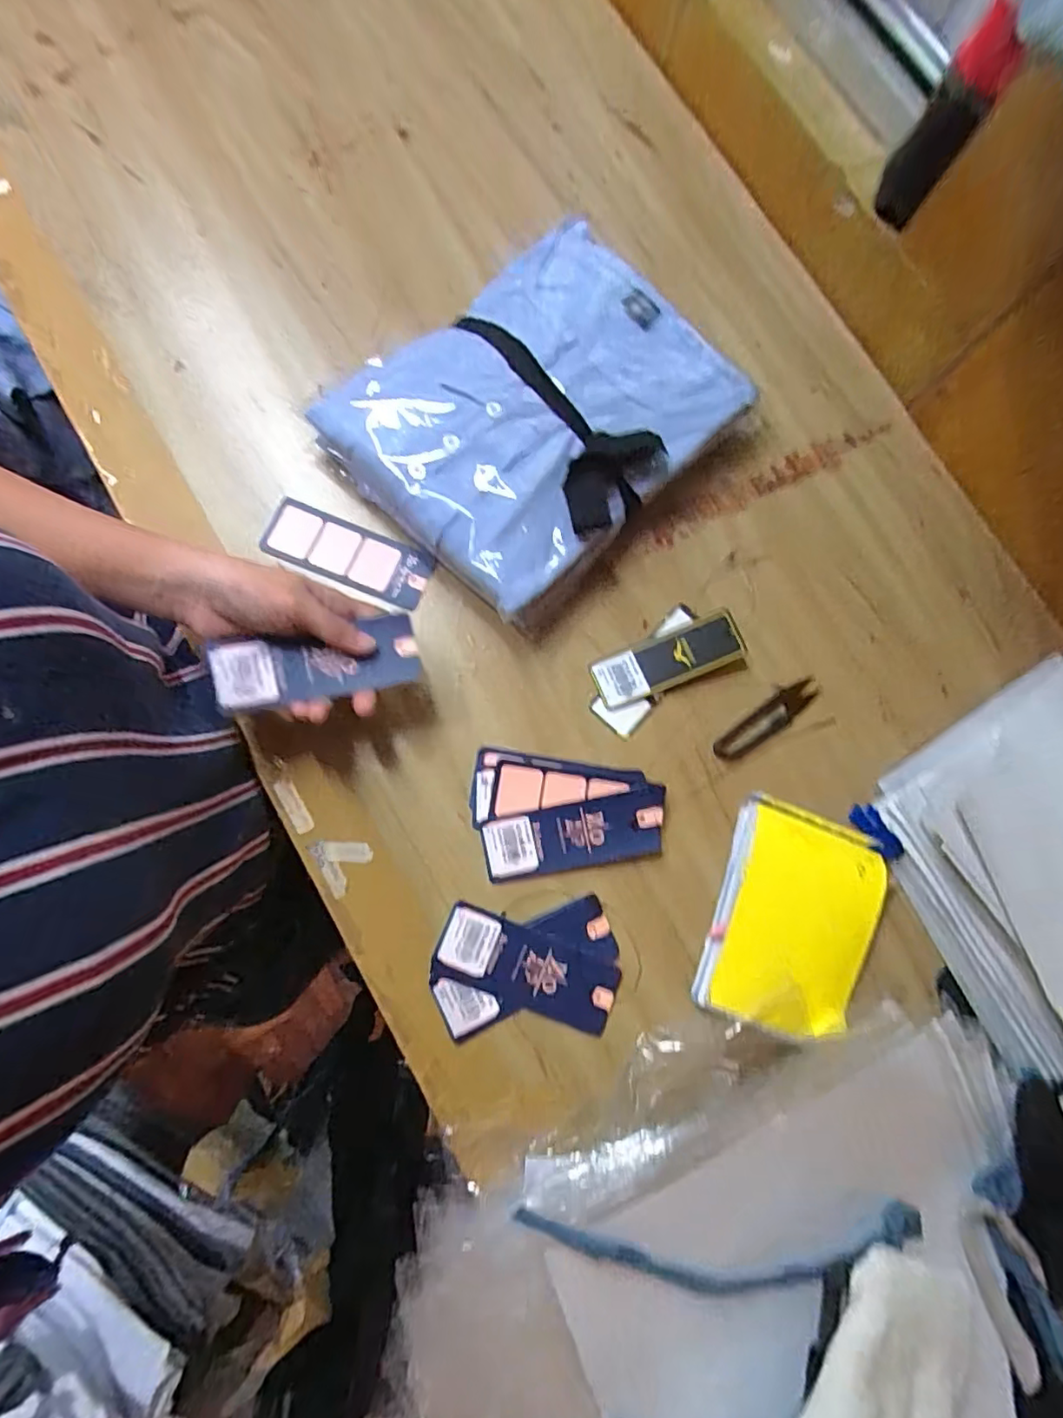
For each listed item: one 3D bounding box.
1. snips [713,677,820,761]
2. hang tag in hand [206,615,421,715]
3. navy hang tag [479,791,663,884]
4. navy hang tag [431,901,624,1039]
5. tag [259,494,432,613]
[{"bbox_3d":[0.178,0.008,0.442,0.097,0.006,0.025,-38,85,-12],"label":"snips"},{"bbox_3d":[-0.130,-0.026,0.358,0.119,0.007,0.042,-14,88,-12],"label":"hang tag in hand"},{"bbox_3d":[0.030,0.088,0.401,0.123,0.005,0.044,-9,87,-5],"label":"navy hang tag"},{"bbox_3d":[-0.002,0.170,0.384,0.118,0.004,0.047,24,78,-3],"label":"navy hang tag"},{"bbox_3d":[-0.137,-0.113,0.431,0.125,0.011,0.045,22,80,1],"label":"tag"}]

